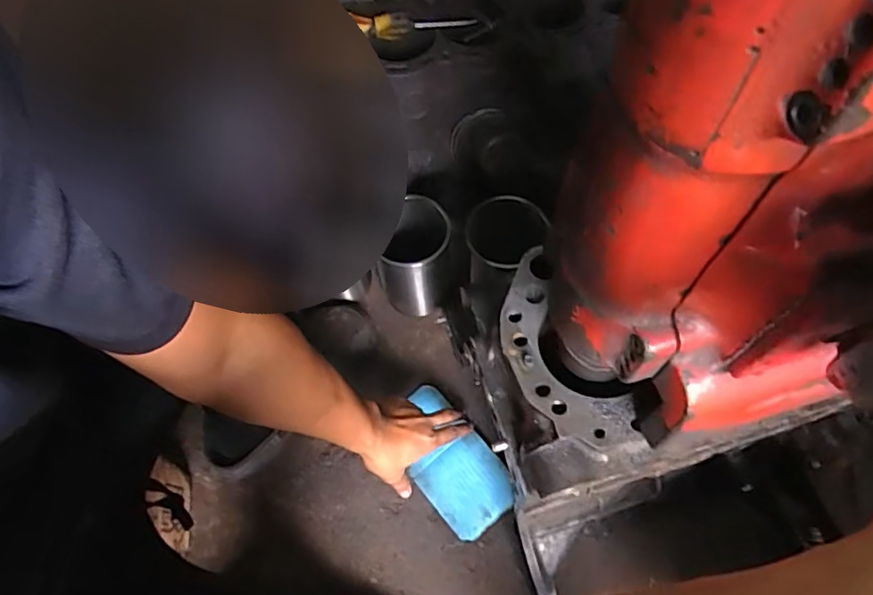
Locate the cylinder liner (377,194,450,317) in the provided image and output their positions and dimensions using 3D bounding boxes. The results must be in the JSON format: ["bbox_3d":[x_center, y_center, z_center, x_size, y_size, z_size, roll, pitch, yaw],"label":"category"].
[{"bbox_3d":[-0.029,-0.053,0.773,0.102,0.174,0.116,-1,63,3],"label":"cylinder liner"}]

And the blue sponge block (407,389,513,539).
[{"bbox_3d":[0.013,0.205,0.709,0.098,0.018,0.187,-38,67,-14],"label":"blue sponge block"}]

